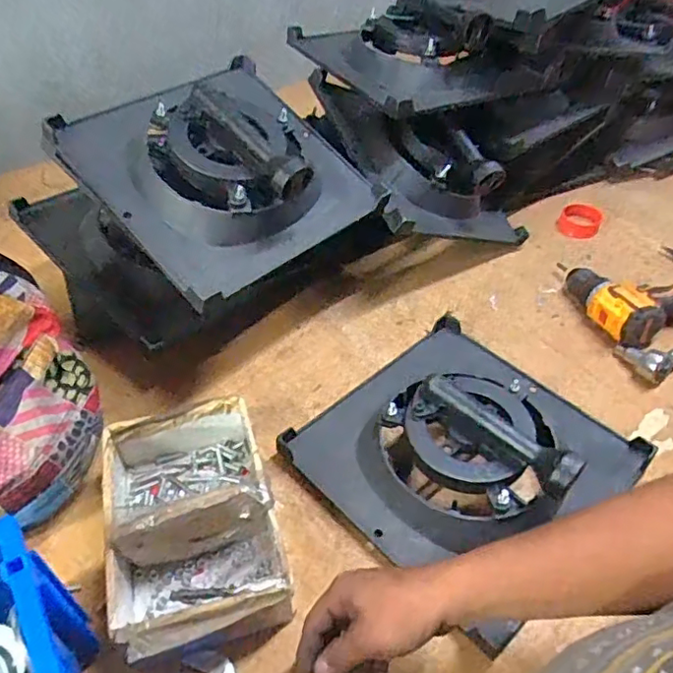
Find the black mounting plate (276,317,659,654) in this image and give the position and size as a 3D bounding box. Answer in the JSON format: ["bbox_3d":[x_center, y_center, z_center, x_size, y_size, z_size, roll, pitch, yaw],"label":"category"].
[{"bbox_3d":[0.144,0.104,0.639,0.303,0.099,0.296,-34,54,-29],"label":"black mounting plate"}]

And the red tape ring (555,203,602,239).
[{"bbox_3d":[0.409,-0.196,0.987,0.065,0.027,0.075,19,48,18],"label":"red tape ring"}]

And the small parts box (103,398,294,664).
[{"bbox_3d":[-0.140,0.177,0.567,0.155,0.090,0.230,-12,47,-12],"label":"small parts box"}]

